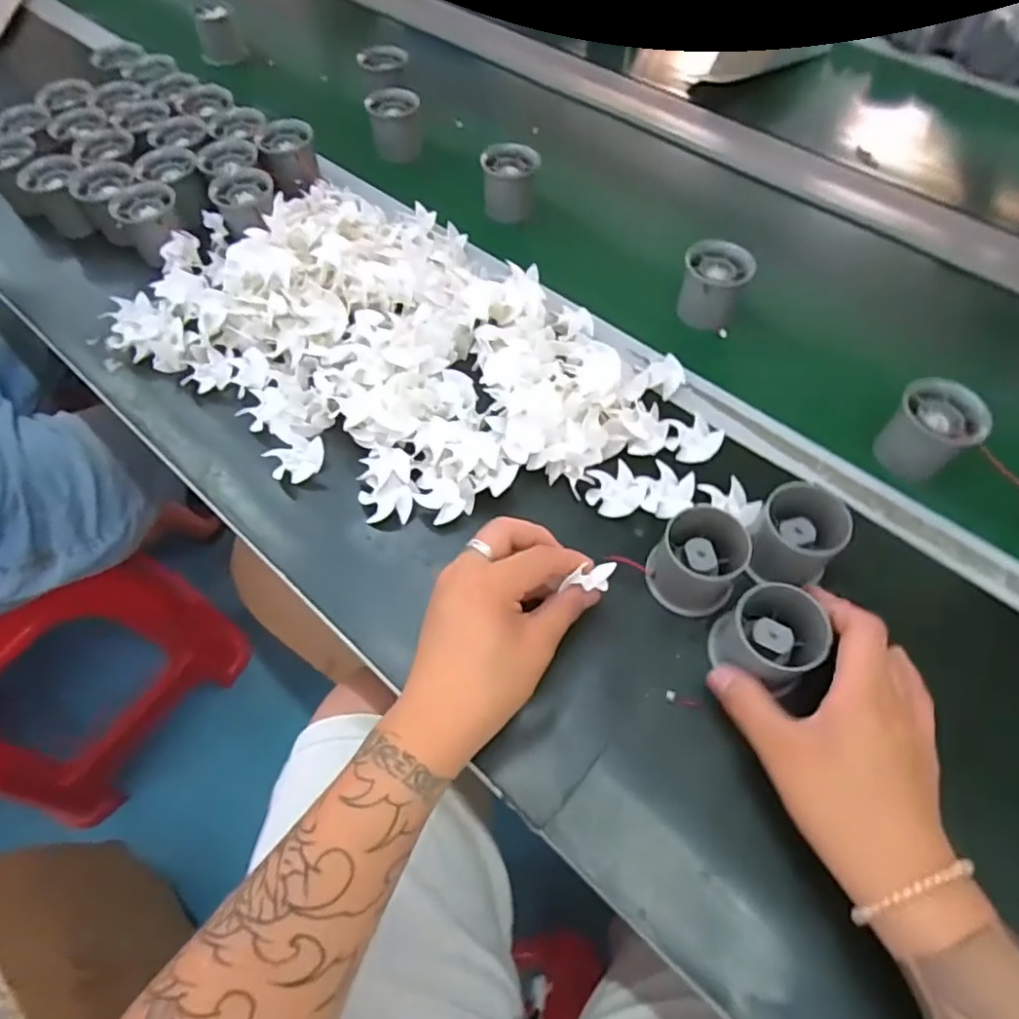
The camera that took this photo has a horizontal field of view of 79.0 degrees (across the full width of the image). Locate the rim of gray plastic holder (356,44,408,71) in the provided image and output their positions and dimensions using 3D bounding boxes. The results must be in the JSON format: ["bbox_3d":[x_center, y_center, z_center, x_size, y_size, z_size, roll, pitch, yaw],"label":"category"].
[{"bbox_3d":[-0.144,-0.514,0.701,0.056,0.007,0.047,-10,58,-6],"label":"rim of gray plastic holder"}]

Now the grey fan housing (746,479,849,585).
[{"bbox_3d":[0.182,0.019,0.394,0.051,0.044,0.061,33,64,20],"label":"grey fan housing"}]

